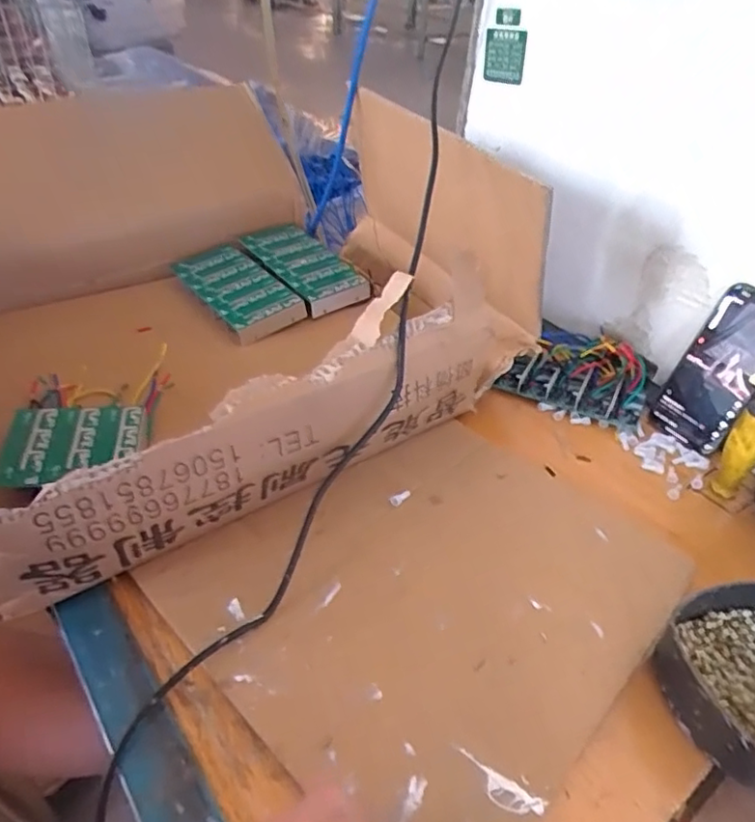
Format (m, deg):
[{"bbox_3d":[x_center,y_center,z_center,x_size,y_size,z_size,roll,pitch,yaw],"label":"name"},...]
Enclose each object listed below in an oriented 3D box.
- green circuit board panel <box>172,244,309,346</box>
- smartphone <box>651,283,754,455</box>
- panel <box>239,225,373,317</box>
[{"bbox_3d":[-0.161,-0.138,0.672,0.080,0.028,0.164,-28,50,-32],"label":"green circuit board panel"},{"bbox_3d":[0.342,-0.040,0.590,0.014,0.159,0.077,0,34,-44],"label":"smartphone"},{"bbox_3d":[-0.089,-0.172,0.712,0.079,0.030,0.175,-27,49,-31],"label":"panel"}]

